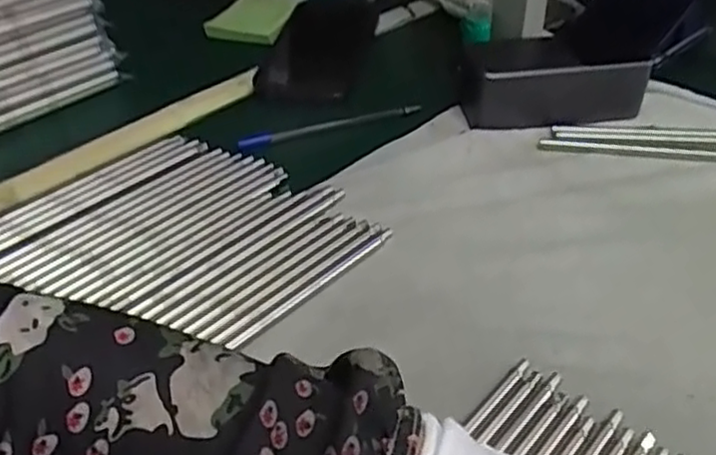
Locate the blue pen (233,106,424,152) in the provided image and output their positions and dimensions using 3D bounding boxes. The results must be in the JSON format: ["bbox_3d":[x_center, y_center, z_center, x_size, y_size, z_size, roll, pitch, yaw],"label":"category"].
[{"bbox_3d":[-0.019,-0.075,0.518,0.137,0.005,0.007,-12,40,-15],"label":"blue pen"}]

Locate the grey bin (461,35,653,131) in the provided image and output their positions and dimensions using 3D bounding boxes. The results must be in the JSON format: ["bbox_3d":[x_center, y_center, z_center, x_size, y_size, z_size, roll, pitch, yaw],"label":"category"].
[{"bbox_3d":[0.144,-0.111,0.529,0.126,0.046,0.065,-5,39,-6],"label":"grey bin"}]

